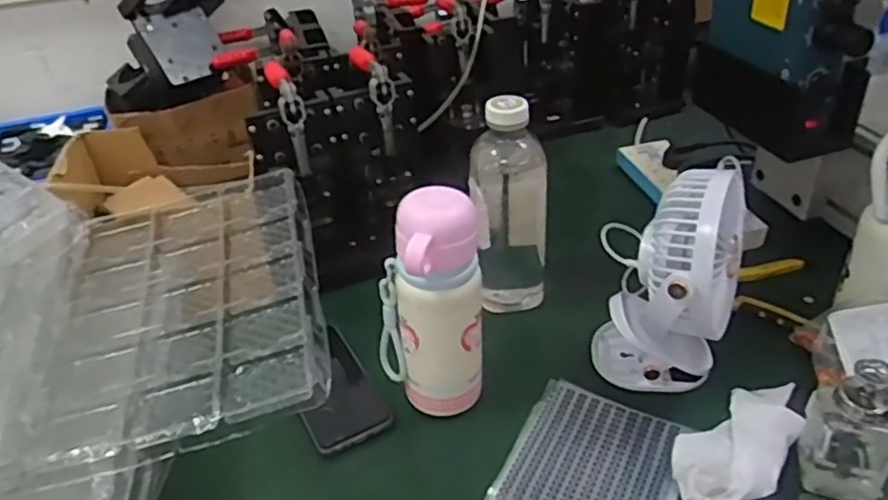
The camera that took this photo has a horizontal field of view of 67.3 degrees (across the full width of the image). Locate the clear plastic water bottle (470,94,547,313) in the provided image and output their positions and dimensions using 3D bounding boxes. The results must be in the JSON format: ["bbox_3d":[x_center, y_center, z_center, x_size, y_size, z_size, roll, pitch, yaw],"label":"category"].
[{"bbox_3d":[0.069,-0.040,0.697,0.071,0.235,0.064,-1,36,5],"label":"clear plastic water bottle"}]

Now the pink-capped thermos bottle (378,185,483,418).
[{"bbox_3d":[-0.011,0.051,0.582,0.069,0.208,0.070,-4,34,3],"label":"pink-capped thermos bottle"}]

